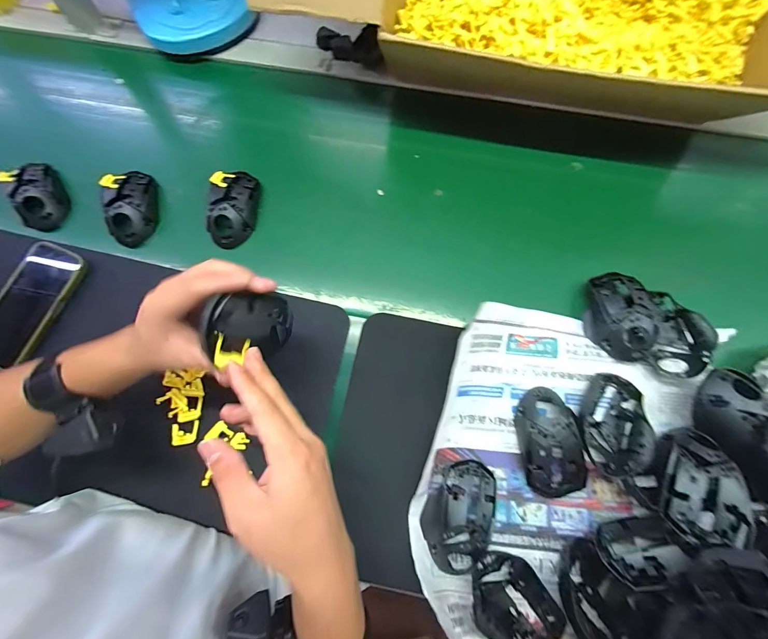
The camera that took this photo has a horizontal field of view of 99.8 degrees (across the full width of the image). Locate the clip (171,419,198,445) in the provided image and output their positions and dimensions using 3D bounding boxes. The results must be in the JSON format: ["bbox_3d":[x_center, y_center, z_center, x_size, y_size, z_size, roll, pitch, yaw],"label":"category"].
[{"bbox_3d":[-0.238,0.136,0.386,0.029,0.007,0.025,-9,78,-3],"label":"clip"}]

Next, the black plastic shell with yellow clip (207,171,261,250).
[{"bbox_3d":[-0.217,-0.160,0.460,0.069,0.038,0.119,3,75,1],"label":"black plastic shell with yellow clip"}]

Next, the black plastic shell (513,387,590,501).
[{"bbox_3d":[0.192,0.138,0.368,0.062,0.031,0.116,-1,78,-1],"label":"black plastic shell"}]

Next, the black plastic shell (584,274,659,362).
[{"bbox_3d":[0.298,-0.008,0.397,0.070,0.037,0.115,10,75,3],"label":"black plastic shell"}]

